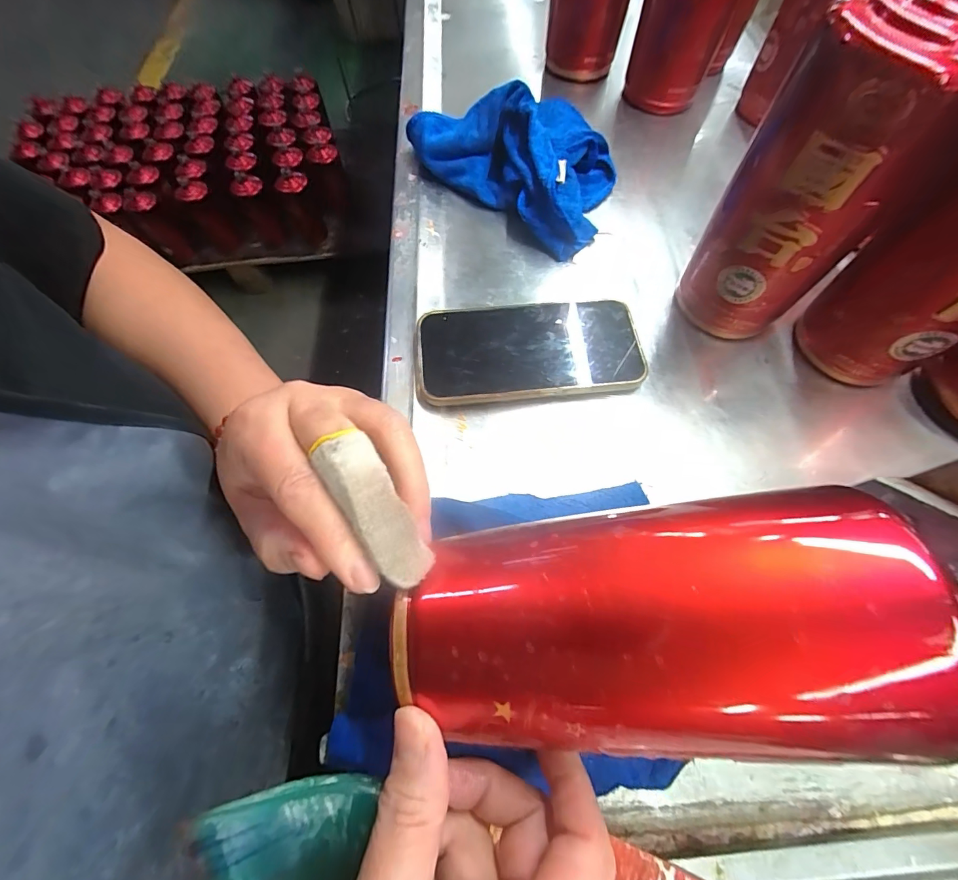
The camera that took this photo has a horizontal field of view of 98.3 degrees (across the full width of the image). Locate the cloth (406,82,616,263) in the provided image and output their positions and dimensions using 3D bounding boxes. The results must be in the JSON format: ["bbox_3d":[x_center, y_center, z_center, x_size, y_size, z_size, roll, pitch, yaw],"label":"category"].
[{"bbox_3d":[0.044,-0.266,0.367,0.197,0.062,0.142,39,71,16],"label":"cloth"}]

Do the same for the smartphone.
[{"bbox_3d":[0.035,-0.067,0.300,0.158,0.009,0.078,-5,65,-2],"label":"smartphone"}]

